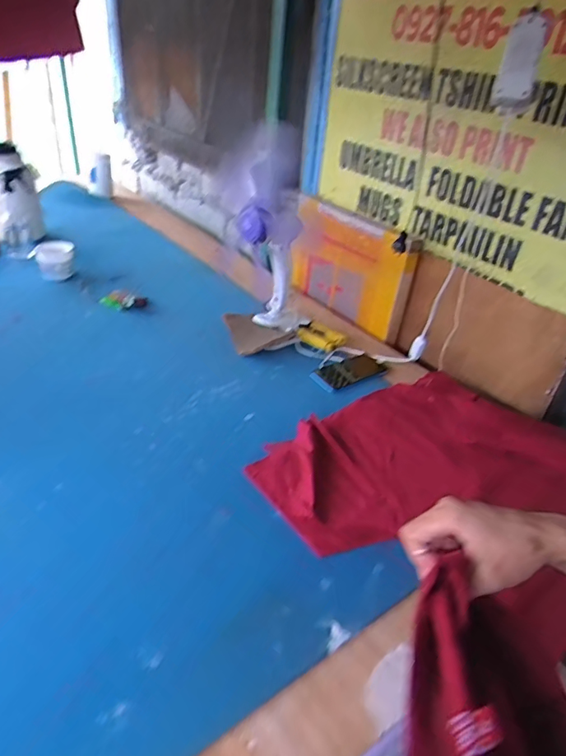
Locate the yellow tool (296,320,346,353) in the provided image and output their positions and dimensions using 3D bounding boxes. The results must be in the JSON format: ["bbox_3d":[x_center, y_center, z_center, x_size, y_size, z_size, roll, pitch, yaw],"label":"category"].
[{"bbox_3d":[0.087,-0.095,1.197,0.064,0.035,0.097,-25,43,-38],"label":"yellow tool"}]

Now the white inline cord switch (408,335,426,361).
[{"bbox_3d":[0.285,-0.066,1.091,0.025,0.075,0.020,1,55,-6],"label":"white inline cord switch"}]

